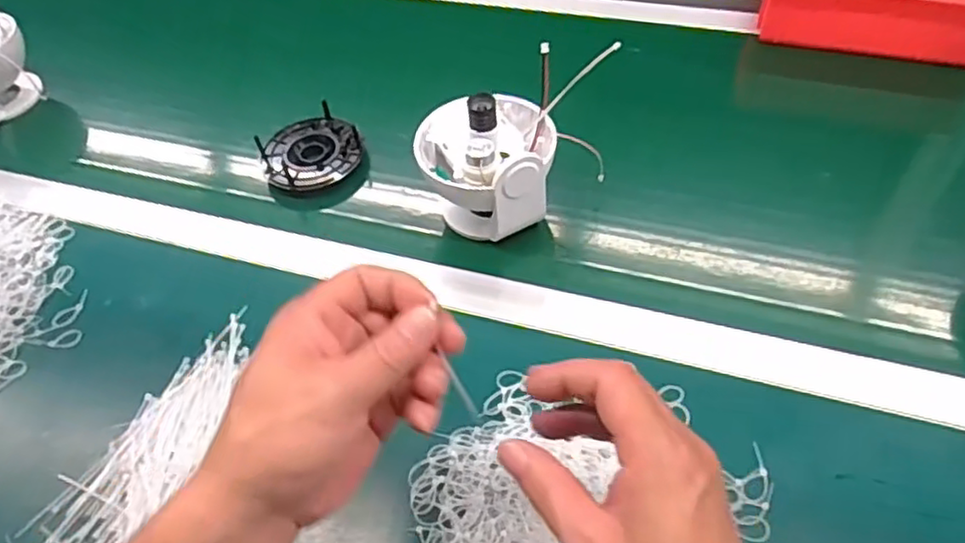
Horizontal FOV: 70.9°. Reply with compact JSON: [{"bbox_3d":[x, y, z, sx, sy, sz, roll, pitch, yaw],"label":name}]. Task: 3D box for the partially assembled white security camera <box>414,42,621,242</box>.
[{"bbox_3d":[0.012,-0.099,0.591,0.112,0.129,0.119,-39,58,-23],"label":"partially assembled white security camera"}]

